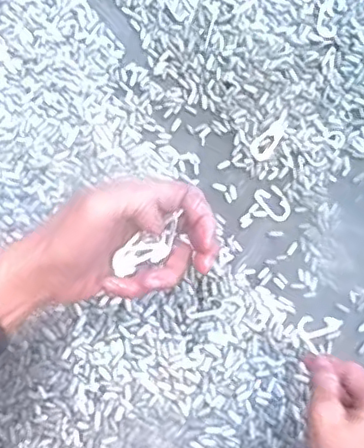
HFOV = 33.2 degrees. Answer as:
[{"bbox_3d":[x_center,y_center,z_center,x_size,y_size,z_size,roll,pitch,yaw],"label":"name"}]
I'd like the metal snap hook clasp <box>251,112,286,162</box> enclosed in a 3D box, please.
[{"bbox_3d":[0.086,-0.083,0.579,0.020,0.004,0.052,37,89,-4],"label":"metal snap hook clasp"}]

